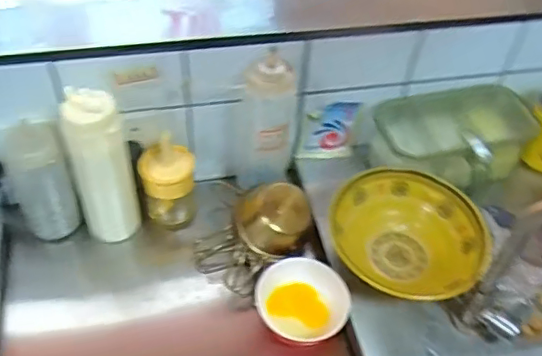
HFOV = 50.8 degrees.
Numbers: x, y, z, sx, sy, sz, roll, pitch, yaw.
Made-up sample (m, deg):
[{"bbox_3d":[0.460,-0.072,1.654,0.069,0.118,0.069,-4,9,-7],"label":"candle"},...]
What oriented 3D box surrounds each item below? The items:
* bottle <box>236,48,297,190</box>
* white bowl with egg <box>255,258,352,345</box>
[{"bbox_3d":[-0.007,-0.075,0.753,0.081,0.207,0.082,7,49,1],"label":"bottle"},{"bbox_3d":[0.036,0.150,0.680,0.110,0.060,0.094,16,50,6],"label":"white bowl with egg"}]

